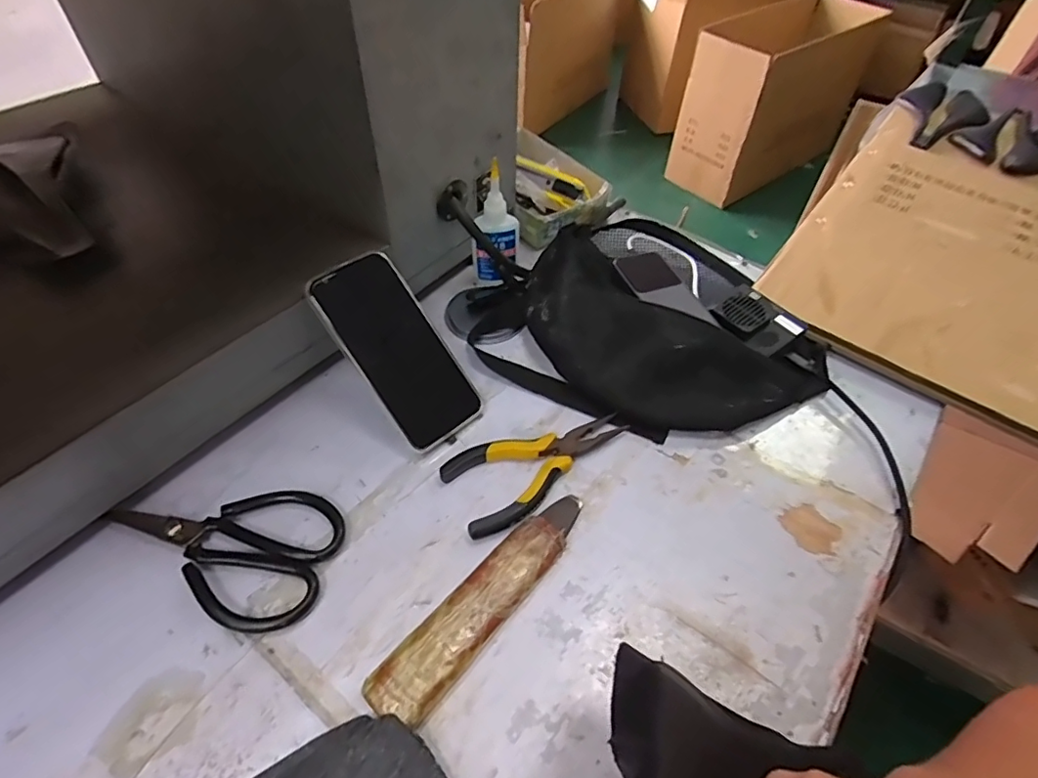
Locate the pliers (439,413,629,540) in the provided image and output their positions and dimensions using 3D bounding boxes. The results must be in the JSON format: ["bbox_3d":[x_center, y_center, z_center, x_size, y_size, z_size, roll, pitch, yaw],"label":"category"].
[{"bbox_3d":[0.020,0.060,0.438,0.152,0.017,0.068,-19,54,-18],"label":"pliers"}]

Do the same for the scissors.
[{"bbox_3d":[-0.213,0.110,0.388,0.159,0.015,0.097,10,50,5],"label":"scissors"}]

